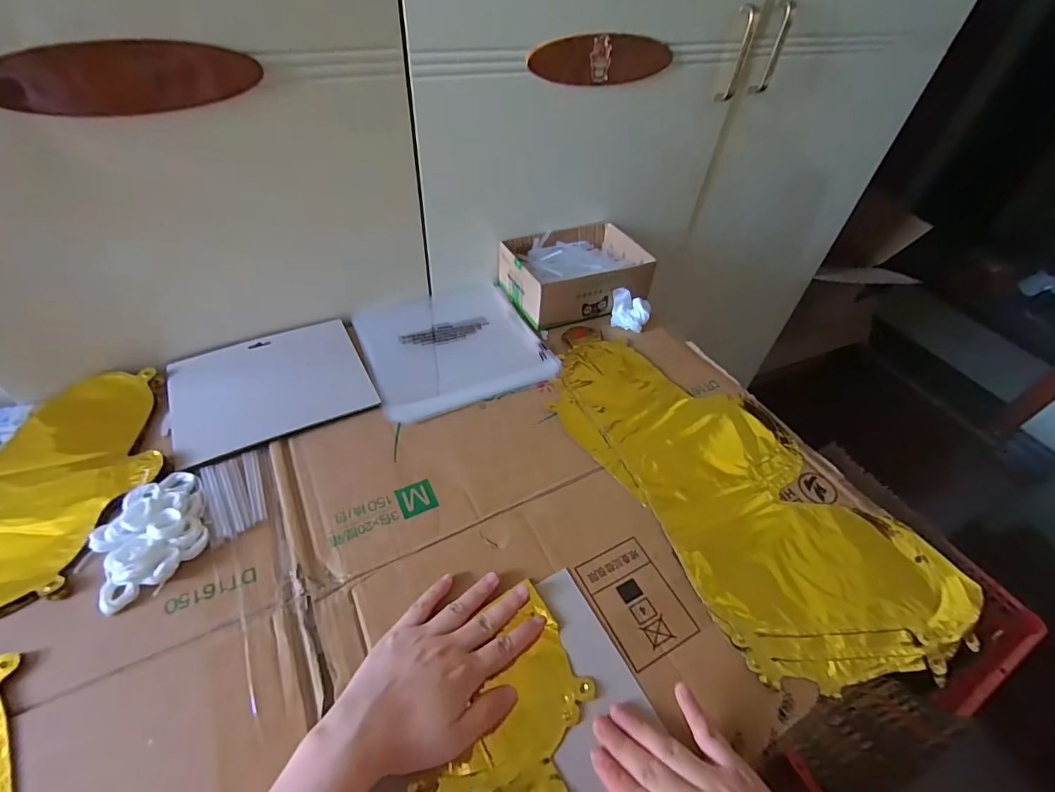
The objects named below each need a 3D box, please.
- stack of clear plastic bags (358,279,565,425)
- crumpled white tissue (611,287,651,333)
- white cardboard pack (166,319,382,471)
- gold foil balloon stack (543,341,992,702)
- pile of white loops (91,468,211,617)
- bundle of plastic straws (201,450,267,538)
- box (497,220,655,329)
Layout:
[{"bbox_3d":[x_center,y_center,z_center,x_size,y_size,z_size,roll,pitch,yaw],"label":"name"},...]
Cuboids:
[{"bbox_3d":[-0.095,-0.069,0.591,0.210,0.015,0.216,-18,52,-21],"label":"stack of clear plastic bags"},{"bbox_3d":[0.139,-0.119,0.627,0.051,0.039,0.046,12,47,6],"label":"crumpled white tissue"},{"bbox_3d":[-0.283,-0.014,0.517,0.192,0.008,0.163,-21,53,-23],"label":"white cardboard pack"},{"bbox_3d":[0.193,0.078,0.473,0.212,0.007,0.421,-24,54,-25],"label":"gold foil balloon stack"},{"bbox_3d":[-0.309,0.111,0.381,0.073,0.021,0.103,-21,53,-23],"label":"pile of white loops"},{"bbox_3d":[-0.263,0.086,0.420,0.045,0.005,0.082,-23,53,-24],"label":"bundle of plastic straws"},{"bbox_3d":[0.067,-0.173,0.650,0.184,0.061,0.137,-16,51,-20],"label":"box"}]

